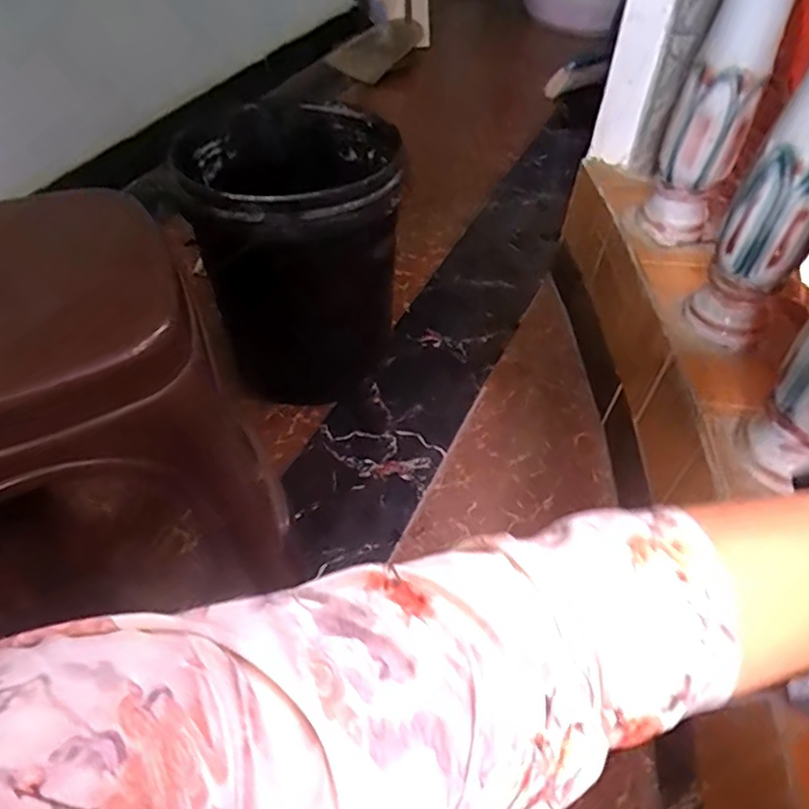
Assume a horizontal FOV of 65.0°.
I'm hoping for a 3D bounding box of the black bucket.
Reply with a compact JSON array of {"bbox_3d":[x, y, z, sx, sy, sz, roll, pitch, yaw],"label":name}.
[{"bbox_3d":[-0.164,-0.231,0.960,0.290,0.351,0.328,-7,49,-9],"label":"black bucket"}]

